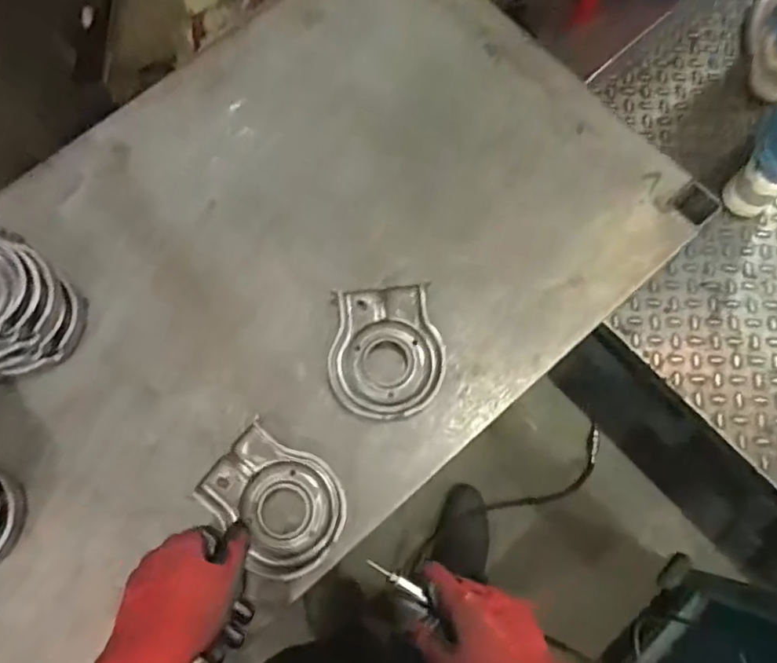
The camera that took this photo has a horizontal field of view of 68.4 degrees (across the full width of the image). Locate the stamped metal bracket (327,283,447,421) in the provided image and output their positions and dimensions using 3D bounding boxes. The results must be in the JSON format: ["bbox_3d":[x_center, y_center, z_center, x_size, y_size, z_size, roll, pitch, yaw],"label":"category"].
[{"bbox_3d":[-0.003,0.016,0.521,0.102,0.024,0.123,-7,74,-1],"label":"stamped metal bracket"}]

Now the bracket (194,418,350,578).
[{"bbox_3d":[-0.096,0.143,0.490,0.122,0.024,0.094,42,79,11],"label":"bracket"}]

